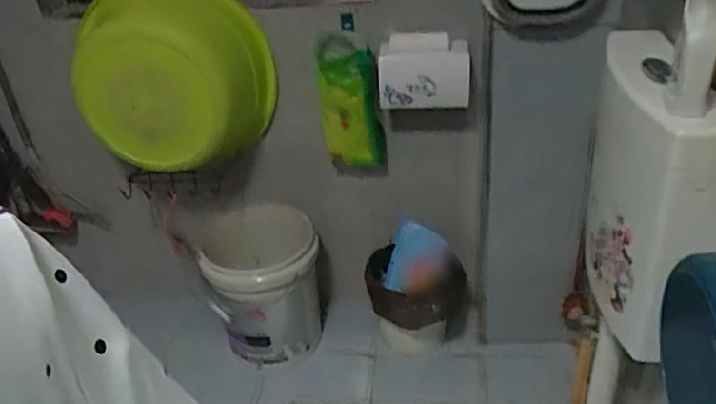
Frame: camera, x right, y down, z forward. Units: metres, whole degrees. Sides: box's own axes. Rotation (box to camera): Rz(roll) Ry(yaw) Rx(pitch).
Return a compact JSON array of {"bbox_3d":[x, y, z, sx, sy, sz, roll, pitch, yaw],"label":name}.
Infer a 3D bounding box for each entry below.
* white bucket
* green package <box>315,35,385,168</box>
[{"bbox_3d":[-0.265,0.240,1.793,0.327,0.350,0.291,-8,33,-5],"label":"white bucket"},{"bbox_3d":[-0.020,-0.237,1.599,0.171,0.335,0.043,17,39,29],"label":"green package"}]

